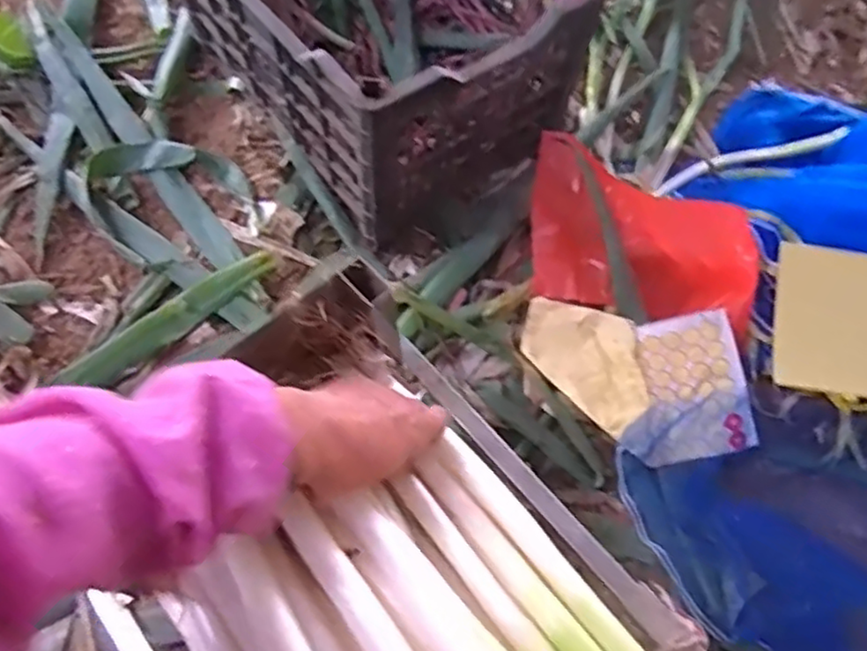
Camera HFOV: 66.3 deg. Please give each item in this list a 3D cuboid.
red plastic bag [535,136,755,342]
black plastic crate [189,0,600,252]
[{"bbox_3d":[0.246,-0.114,0.791,0.266,0.116,0.196,17,65,3],"label":"red plastic bag"},{"bbox_3d":[-0.080,-0.390,0.846,0.327,0.248,0.471,-37,74,-19],"label":"black plastic crate"}]

